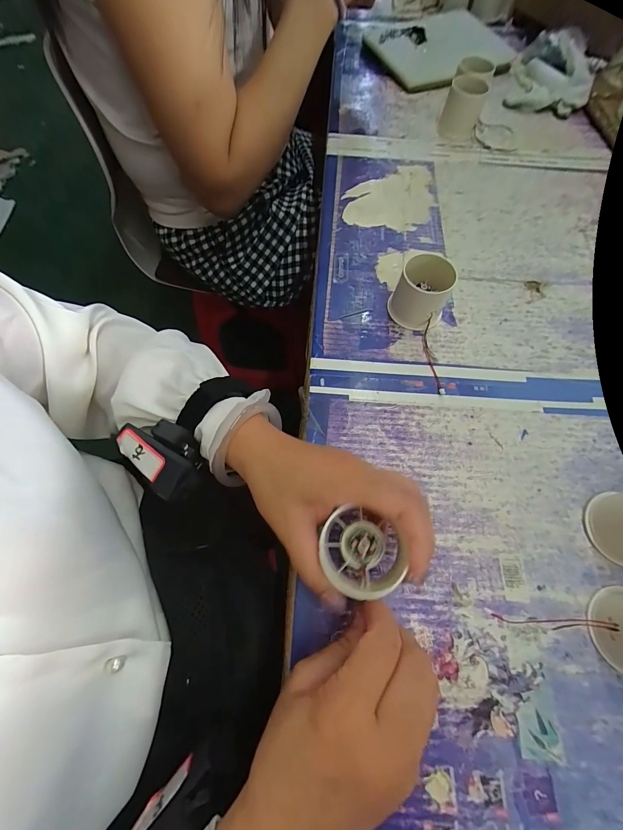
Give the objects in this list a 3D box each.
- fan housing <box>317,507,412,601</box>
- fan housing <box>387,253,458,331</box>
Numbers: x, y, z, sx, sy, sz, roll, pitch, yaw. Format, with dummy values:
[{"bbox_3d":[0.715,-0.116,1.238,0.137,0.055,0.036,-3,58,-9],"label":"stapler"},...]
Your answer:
[{"bbox_3d":[0.033,0.084,0.204,0.053,0.034,0.049,0,67,-1],"label":"fan housing"},{"bbox_3d":[0.108,-0.120,0.328,0.051,0.055,0.046,25,69,10],"label":"fan housing"}]

